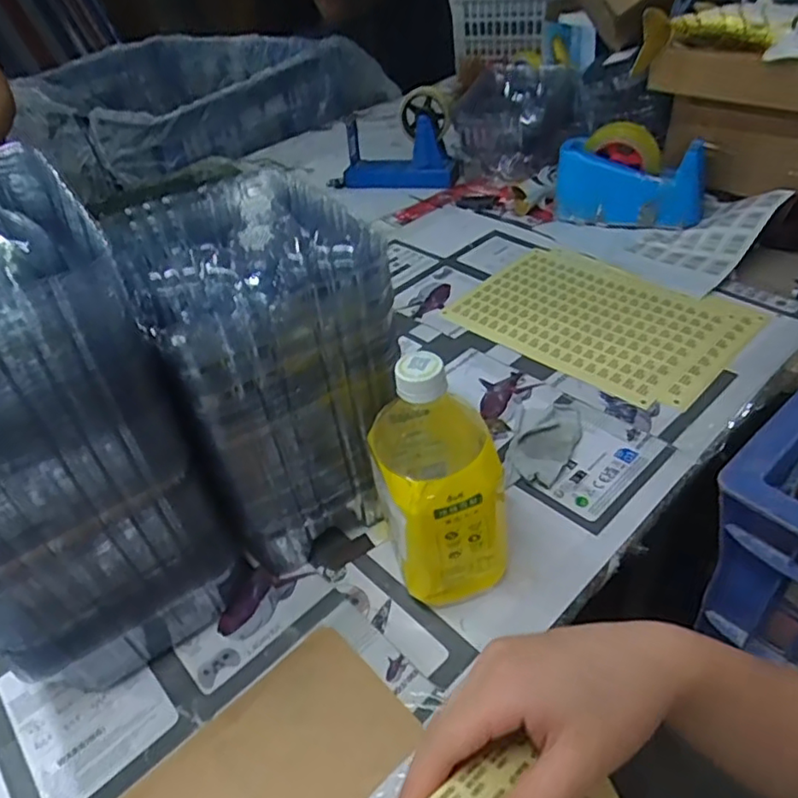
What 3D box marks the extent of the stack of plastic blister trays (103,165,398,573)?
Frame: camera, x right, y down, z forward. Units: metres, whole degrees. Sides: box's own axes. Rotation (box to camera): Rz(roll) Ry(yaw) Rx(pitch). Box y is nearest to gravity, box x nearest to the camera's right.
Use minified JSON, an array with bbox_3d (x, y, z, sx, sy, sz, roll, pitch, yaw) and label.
[{"bbox_3d":[-0.103,-0.026,0.506,0.159,0.244,0.214,-25,44,-18],"label":"stack of plastic blister trays"}]

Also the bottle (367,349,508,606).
[{"bbox_3d":[0.023,0.053,0.432,0.076,0.198,0.103,-17,42,-12],"label":"bottle"}]

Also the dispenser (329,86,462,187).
[{"bbox_3d":[-0.016,-0.439,1.046,0.216,0.157,0.085,13,45,23],"label":"dispenser"}]

